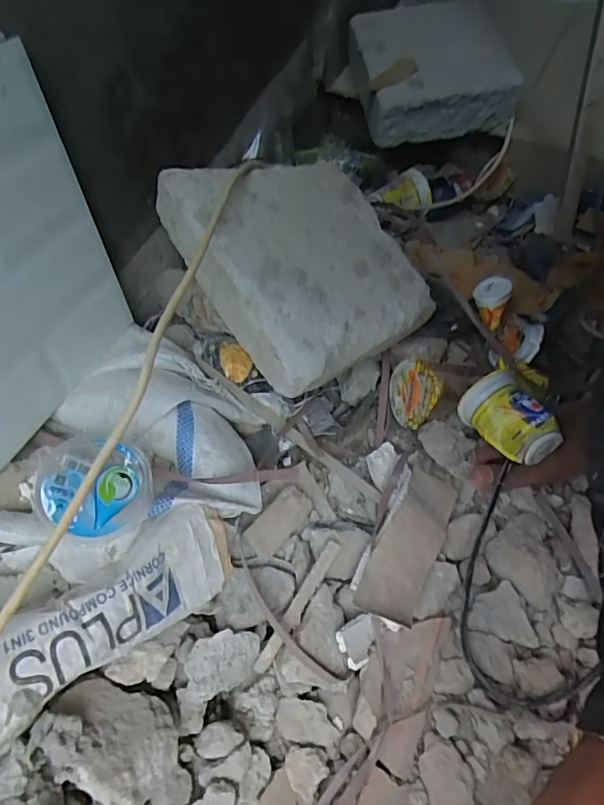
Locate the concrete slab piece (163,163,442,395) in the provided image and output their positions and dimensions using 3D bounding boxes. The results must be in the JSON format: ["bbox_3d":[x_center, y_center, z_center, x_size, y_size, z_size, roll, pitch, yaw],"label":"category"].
[{"bbox_3d":[-0.002,-0.151,0.527,0.209,0.072,0.253,-33,89,-28],"label":"concrete slab piece"}]

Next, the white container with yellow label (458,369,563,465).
[{"bbox_3d":[0.210,0.024,0.518,0.058,0.061,0.094,-28,64,-11],"label":"white container with yellow label"}]

